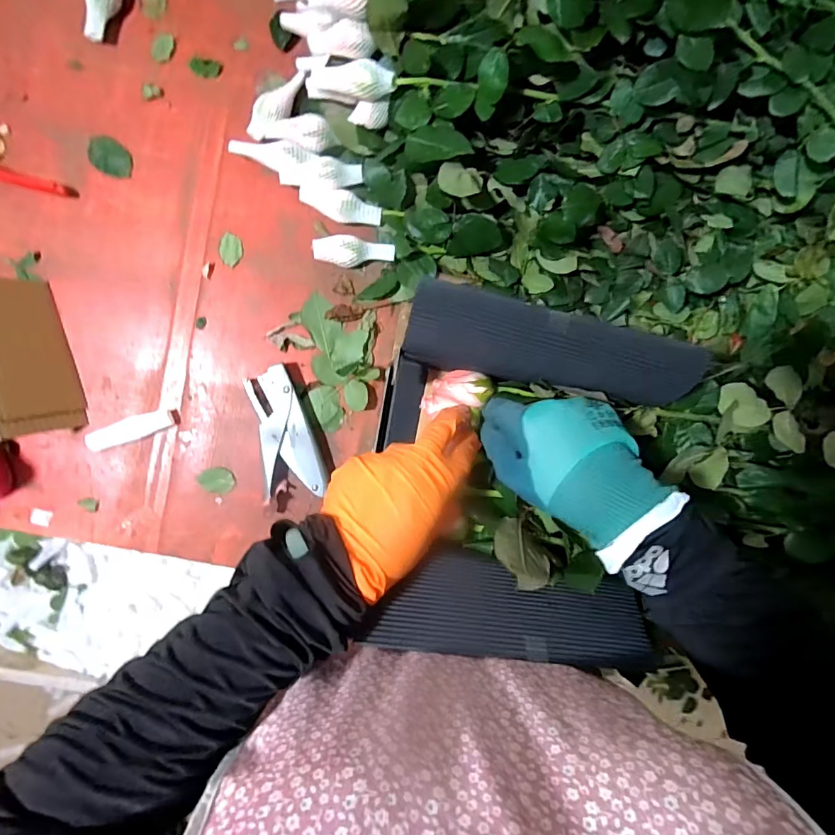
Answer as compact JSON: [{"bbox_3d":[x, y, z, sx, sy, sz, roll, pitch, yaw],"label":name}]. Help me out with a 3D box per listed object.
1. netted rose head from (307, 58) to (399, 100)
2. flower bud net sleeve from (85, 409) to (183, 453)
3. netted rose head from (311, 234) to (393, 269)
[{"bbox_3d":[-0.065,-0.329,0.454,0.092,0.034,0.035,19,93,22],"label":"netted rose head"},{"bbox_3d":[-0.304,0.012,0.494,0.095,0.012,0.023,-20,95,-4],"label":"flower bud net sleeve"},{"bbox_3d":[-0.068,-0.178,0.497,0.085,0.024,0.030,-4,93,-5],"label":"netted rose head"}]

